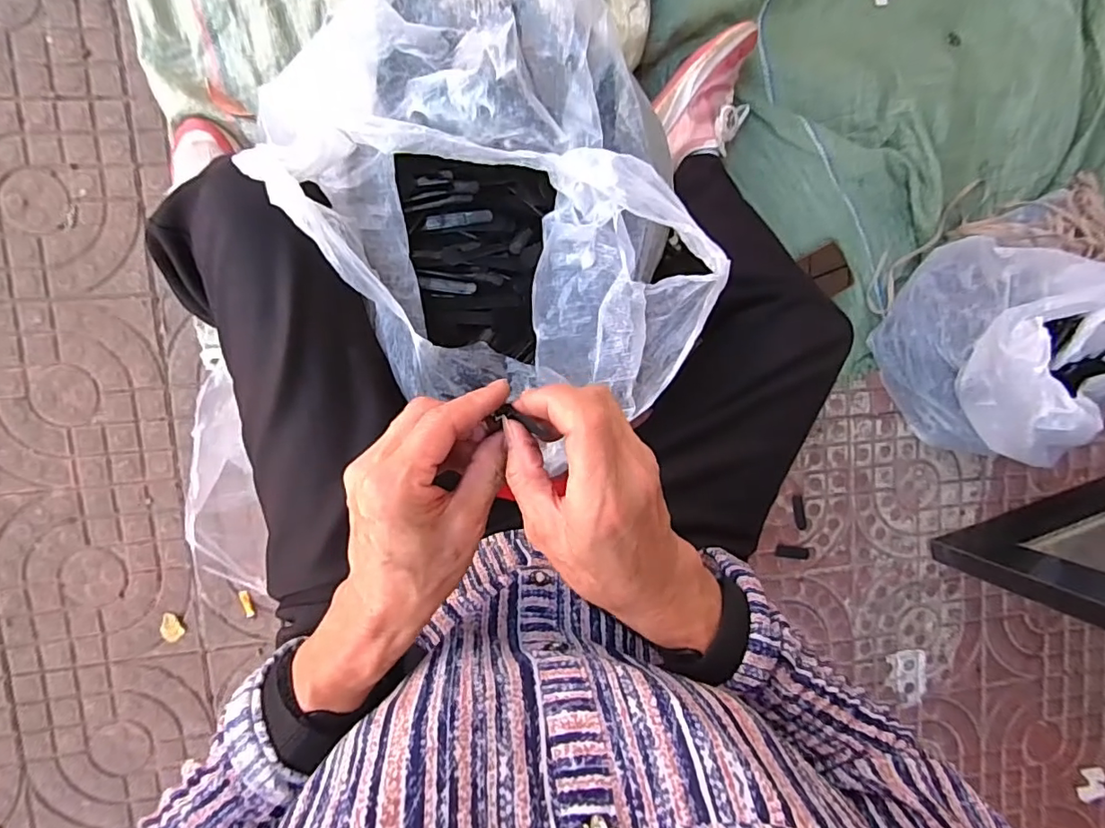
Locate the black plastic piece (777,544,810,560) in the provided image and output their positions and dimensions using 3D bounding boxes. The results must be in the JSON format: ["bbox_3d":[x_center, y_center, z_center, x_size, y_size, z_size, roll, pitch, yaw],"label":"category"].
[{"bbox_3d":[0.391,0.225,0.877,0.060,0.004,0.020,9,91,-9],"label":"black plastic piece"}]

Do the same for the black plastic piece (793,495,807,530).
[{"bbox_3d":[0.396,0.158,0.864,0.019,0.004,0.059,-14,95,-8],"label":"black plastic piece"}]

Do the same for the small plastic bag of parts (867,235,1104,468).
[{"bbox_3d":[0.718,-0.067,0.790,0.423,0.226,0.274,24,90,-11],"label":"small plastic bag of parts"}]

